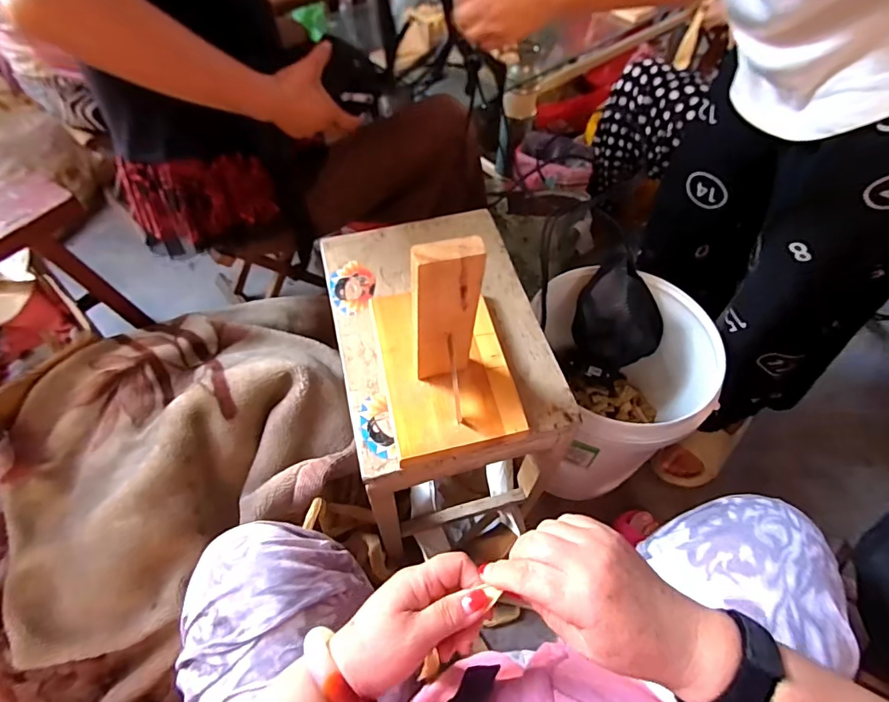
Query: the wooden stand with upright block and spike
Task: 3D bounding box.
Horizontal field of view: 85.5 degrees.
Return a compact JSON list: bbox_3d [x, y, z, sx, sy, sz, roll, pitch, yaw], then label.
[{"bbox_3d":[-0.002,-0.036,0.484,0.140,0.215,0.206,-12,55,-7],"label":"wooden stand with upright block and spike"}]

